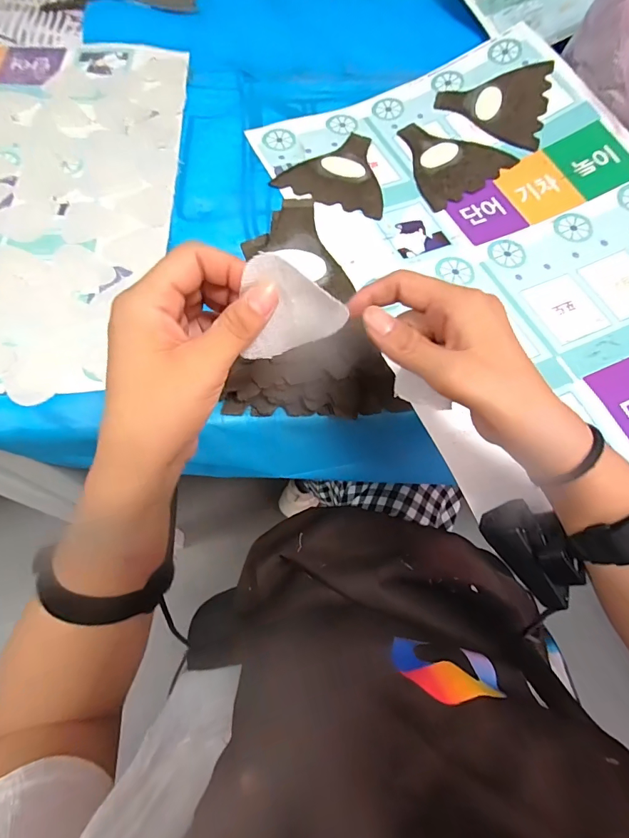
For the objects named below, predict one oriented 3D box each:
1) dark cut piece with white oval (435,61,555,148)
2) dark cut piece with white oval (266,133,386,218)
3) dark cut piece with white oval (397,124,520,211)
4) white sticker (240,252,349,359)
[{"bbox_3d":[0.216,-0.388,0.499,0.126,0.004,0.121,13,80,13],"label":"dark cut piece with white oval"},{"bbox_3d":[0.033,-0.290,0.466,0.120,0.005,0.123,19,65,6],"label":"dark cut piece with white oval"},{"bbox_3d":[0.147,-0.307,0.479,0.120,0.007,0.126,-37,71,-14],"label":"dark cut piece with white oval"},{"bbox_3d":[-0.010,-0.059,0.226,0.054,0.057,0.006,4,35,-5],"label":"white sticker"}]

